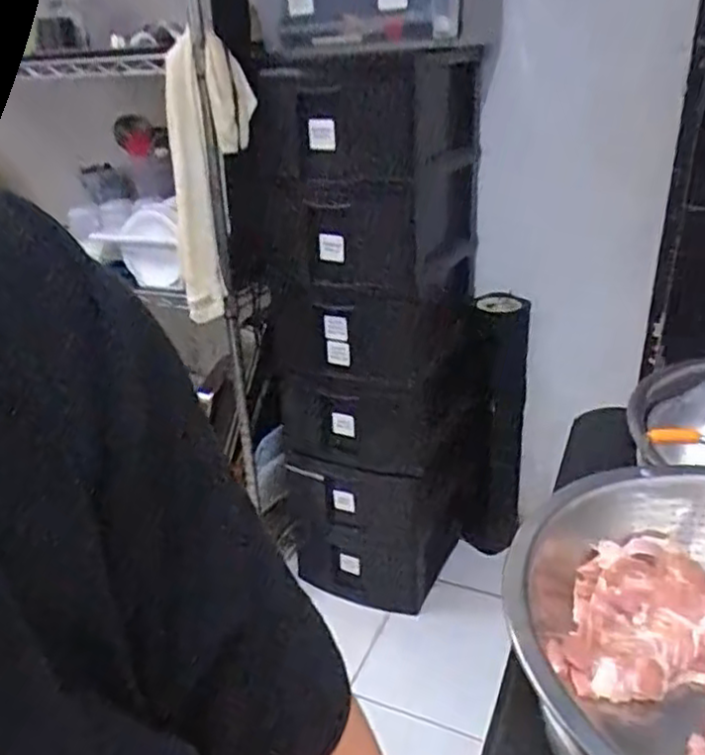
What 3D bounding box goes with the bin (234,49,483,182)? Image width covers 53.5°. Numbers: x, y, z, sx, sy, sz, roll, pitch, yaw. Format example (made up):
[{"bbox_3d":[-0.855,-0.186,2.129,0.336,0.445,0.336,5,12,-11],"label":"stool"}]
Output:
[{"bbox_3d":[0.024,-0.507,1.382,0.447,0.231,0.281,1,27,7],"label":"bin"}]

